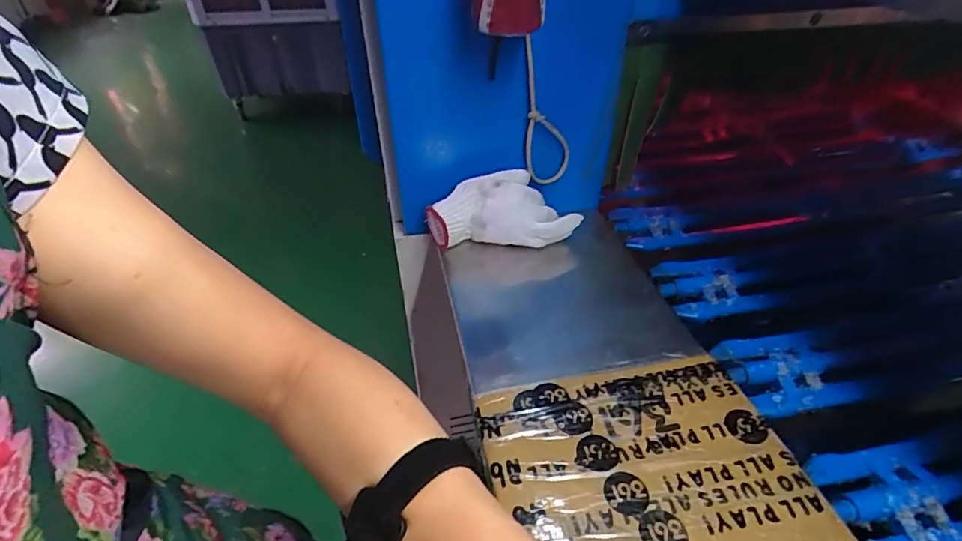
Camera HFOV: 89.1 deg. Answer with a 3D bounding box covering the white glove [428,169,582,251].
[{"bbox_3d":[0.028,-0.073,0.633,0.192,0.092,0.074,-2,39,-1],"label":"white glove"}]

